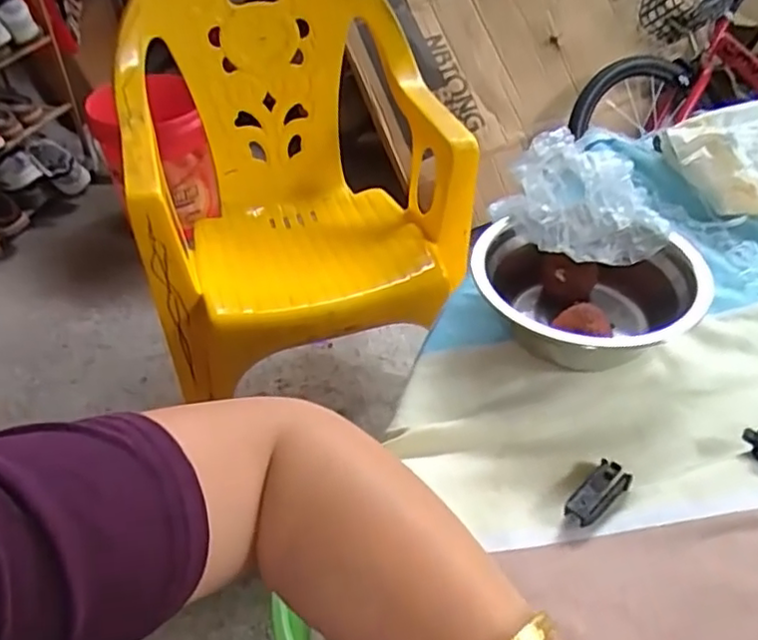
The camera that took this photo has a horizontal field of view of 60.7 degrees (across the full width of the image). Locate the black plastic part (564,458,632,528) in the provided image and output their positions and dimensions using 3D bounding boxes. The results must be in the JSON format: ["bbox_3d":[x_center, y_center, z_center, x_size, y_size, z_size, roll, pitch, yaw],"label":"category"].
[{"bbox_3d":[0.109,0.086,0.321,0.037,0.013,0.016,-34,51,-30],"label":"black plastic part"}]

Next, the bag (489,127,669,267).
[{"bbox_3d":[0.129,-0.078,0.413,0.104,0.056,0.064,0,43,3],"label":"bag"}]

